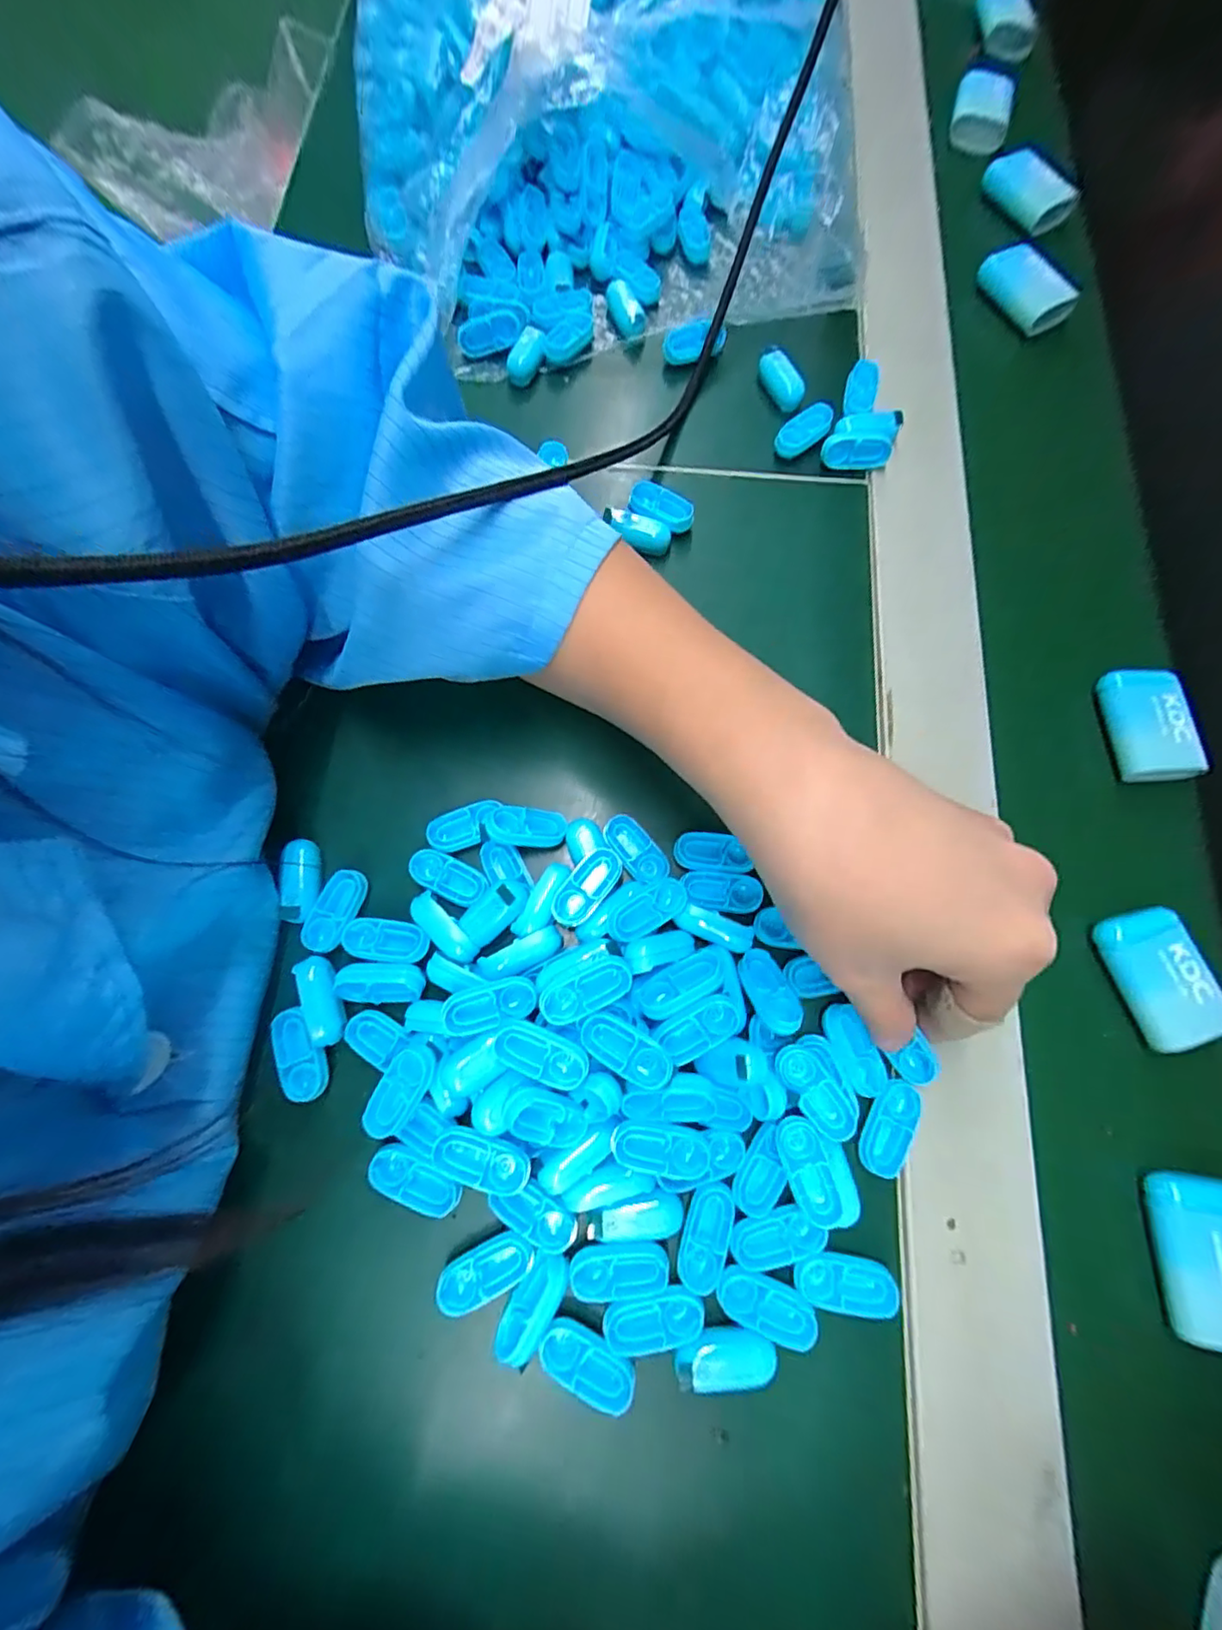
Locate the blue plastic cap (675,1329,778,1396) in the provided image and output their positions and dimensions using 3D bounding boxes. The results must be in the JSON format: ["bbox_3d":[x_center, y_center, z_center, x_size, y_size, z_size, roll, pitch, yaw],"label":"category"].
[{"bbox_3d":[0.039,0.184,0.195,0.033,0.006,0.014,-4,77,-1],"label":"blue plastic cap"}]

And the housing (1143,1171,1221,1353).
[{"bbox_3d":[0.219,0.161,0.210,0.035,0.017,0.052,-2,70,27],"label":"housing"}]

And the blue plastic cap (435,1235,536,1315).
[{"bbox_3d":[-0.044,0.160,0.202,0.035,0.005,0.016,-23,78,-6],"label":"blue plastic cap"}]

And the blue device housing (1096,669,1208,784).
[{"bbox_3d":[0.246,-0.041,0.263,0.037,0.011,0.051,0,77,0],"label":"blue device housing"}]

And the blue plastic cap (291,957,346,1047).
[{"bbox_3d":[-0.112,0.072,0.223,0.013,0.004,0.033,-22,78,-5],"label":"blue plastic cap"}]

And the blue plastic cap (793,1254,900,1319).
[{"bbox_3d":[0.082,0.163,0.201,0.034,0.005,0.016,8,77,2],"label":"blue plastic cap"}]

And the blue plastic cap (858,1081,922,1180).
[{"bbox_3d":[0.103,0.116,0.214,0.015,0.005,0.034,27,78,6],"label":"blue plastic cap"}]

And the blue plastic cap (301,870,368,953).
[{"bbox_3d":[-0.112,0.039,0.235,0.016,0.005,0.034,25,78,6],"label":"blue plastic cap"}]

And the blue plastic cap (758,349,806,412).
[{"bbox_3d":[0.092,-0.231,0.308,0.011,0.014,0.033,-33,79,-8],"label":"blue plastic cap"}]

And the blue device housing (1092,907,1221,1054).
[{"bbox_3d":[0.223,0.065,0.233,0.034,0.008,0.051,-19,77,-5],"label":"blue device housing"}]

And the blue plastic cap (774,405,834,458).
[{"bbox_3d":[0.100,-0.199,0.300,0.033,0.009,0.014,-40,80,-9],"label":"blue plastic cap"}]

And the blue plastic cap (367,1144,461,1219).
[{"bbox_3d":[-0.071,0.132,0.210,0.034,0.005,0.016,24,78,5],"label":"blue plastic cap"}]

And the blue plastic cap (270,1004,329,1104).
[{"bbox_3d":[-0.119,0.091,0.220,0.016,0.005,0.034,-26,78,-6],"label":"blue plastic cap"}]

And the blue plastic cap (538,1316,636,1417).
[{"bbox_3d":[-0.008,0.185,0.195,0.034,0.006,0.015,26,78,6],"label":"blue plastic cap"}]

